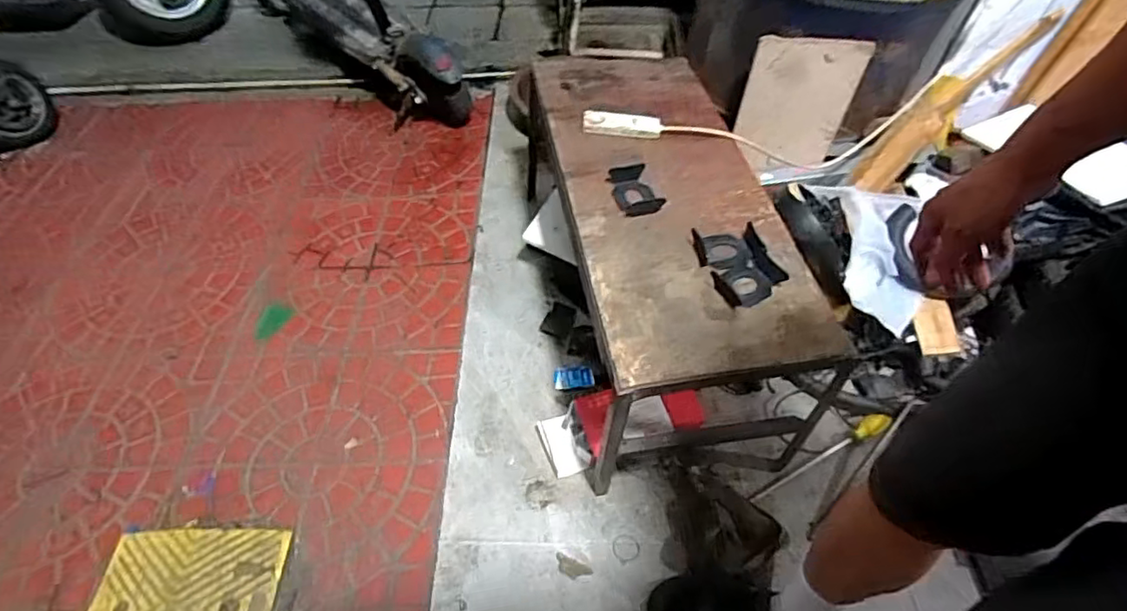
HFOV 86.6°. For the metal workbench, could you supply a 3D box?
[{"bbox_3d":[0.164,-0.116,1.170,0.396,0.362,0.801,-8,53,-12],"label":"metal workbench"}]

